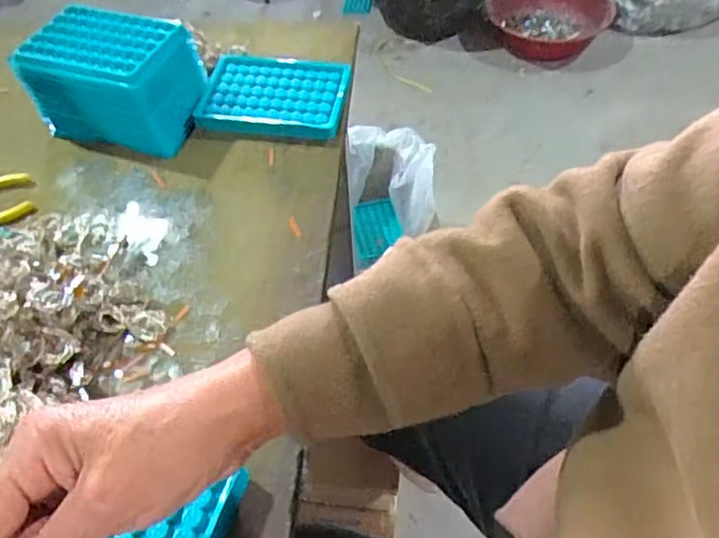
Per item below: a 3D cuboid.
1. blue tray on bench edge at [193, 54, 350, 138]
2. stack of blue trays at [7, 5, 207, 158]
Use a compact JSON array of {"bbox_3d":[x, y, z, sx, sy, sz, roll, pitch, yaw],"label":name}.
[{"bbox_3d":[-0.080,-0.164,0.580,0.131,0.021,0.092,4,52,5],"label":"blue tray on bench edge"},{"bbox_3d":[-0.216,-0.170,0.553,0.128,0.083,0.090,14,54,12],"label":"stack of blue trays"}]

